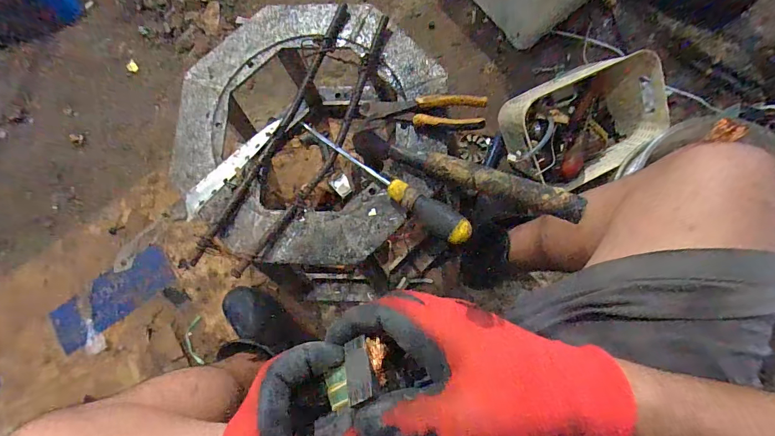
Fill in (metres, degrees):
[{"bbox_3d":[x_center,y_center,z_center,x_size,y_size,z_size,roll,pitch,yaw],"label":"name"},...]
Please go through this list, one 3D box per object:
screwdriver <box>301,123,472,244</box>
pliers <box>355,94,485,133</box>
[{"bbox_3d":[-0.017,-0.060,0.516,0.305,0.034,0.034,37,80,24],"label":"screwdriver"},{"bbox_3d":[0.043,-0.142,0.521,0.177,0.016,0.049,2,75,19],"label":"pliers"}]

